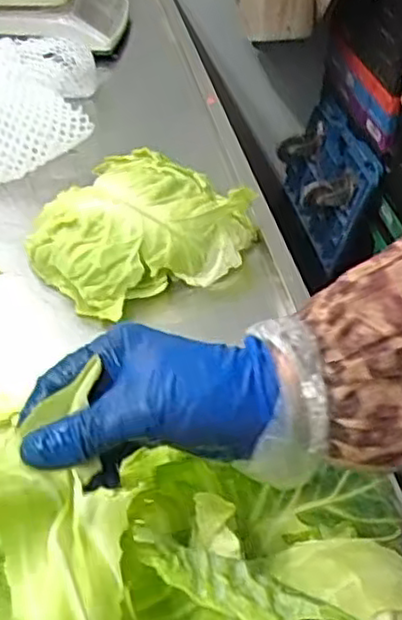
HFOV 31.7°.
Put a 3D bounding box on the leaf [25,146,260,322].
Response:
[{"bbox_3d":[-0.069,-0.084,0.684,0.190,0.072,0.187,25,46,28],"label":"leaf"}]

